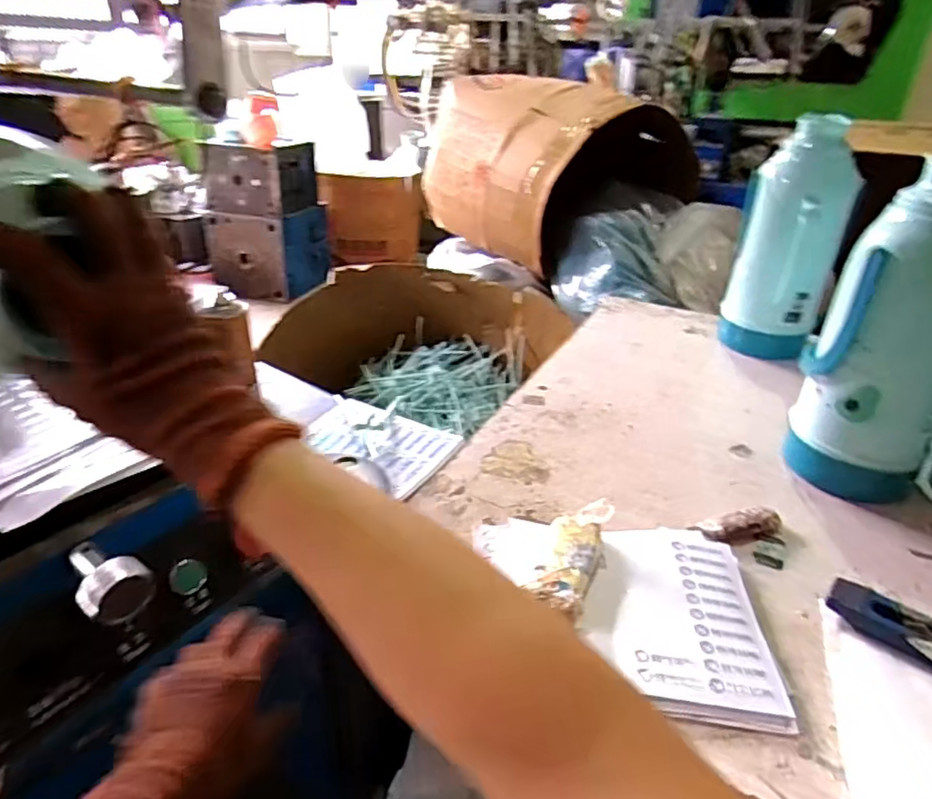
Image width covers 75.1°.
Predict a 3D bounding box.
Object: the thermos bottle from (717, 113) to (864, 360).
[{"bbox_3d":[0.565,-0.262,1.054,0.134,0.374,0.140,1,29,-4],"label":"thermos bottle"}]

